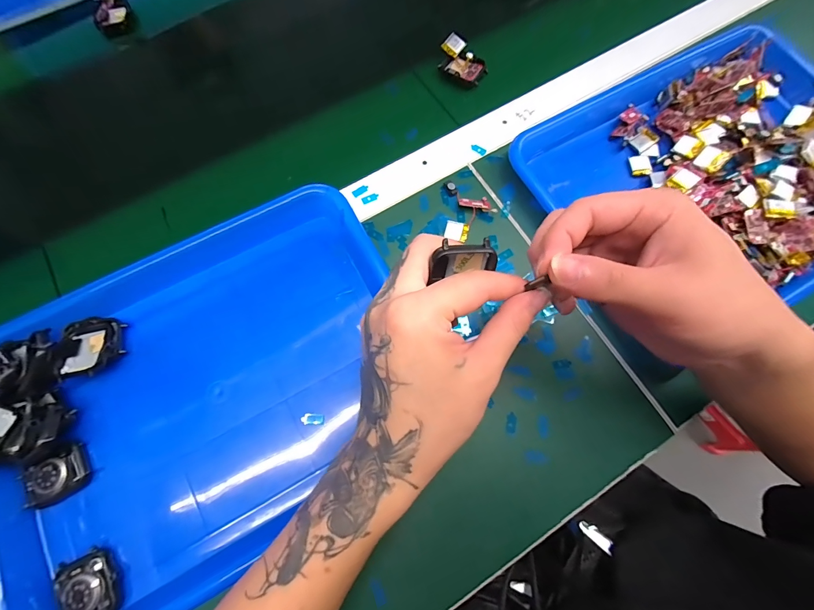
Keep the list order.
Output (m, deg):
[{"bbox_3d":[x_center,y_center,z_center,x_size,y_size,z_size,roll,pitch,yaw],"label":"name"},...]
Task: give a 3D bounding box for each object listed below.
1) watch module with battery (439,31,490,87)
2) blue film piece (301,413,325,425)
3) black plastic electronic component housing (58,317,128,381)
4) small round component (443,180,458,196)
[{"bbox_3d":[0.061,-0.266,0.381,0.057,0.014,0.038,42,78,10],"label":"watch module with battery"},{"bbox_3d":[-0.076,0.092,0.280,0.017,0.004,0.008,3,77,1],"label":"blue film piece"},{"bbox_3d":[-0.252,0.034,0.280,0.039,0.016,0.049,-12,60,0],"label":"black plastic electronic component housing"},{"bbox_3d":[0.043,-0.114,0.340,0.010,0.007,0.017,-26,78,-6],"label":"small round component"}]

